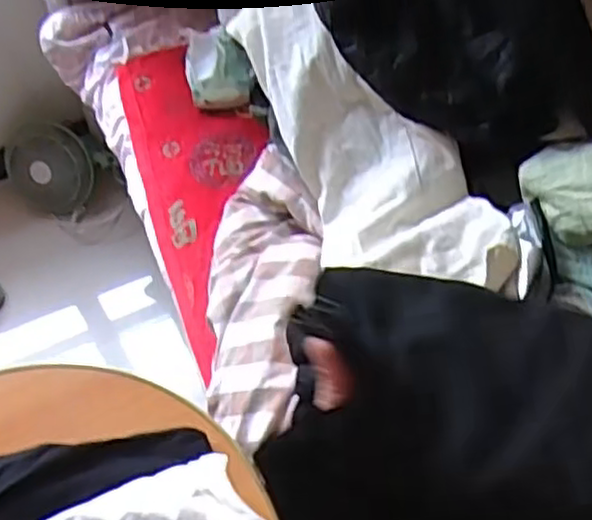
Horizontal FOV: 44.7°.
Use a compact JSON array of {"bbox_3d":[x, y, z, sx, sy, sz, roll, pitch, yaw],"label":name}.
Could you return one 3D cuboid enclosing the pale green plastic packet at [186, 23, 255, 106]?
[{"bbox_3d":[-0.130,-0.323,1.228,0.105,0.084,0.113,-10,57,-5],"label":"pale green plastic packet"}]

